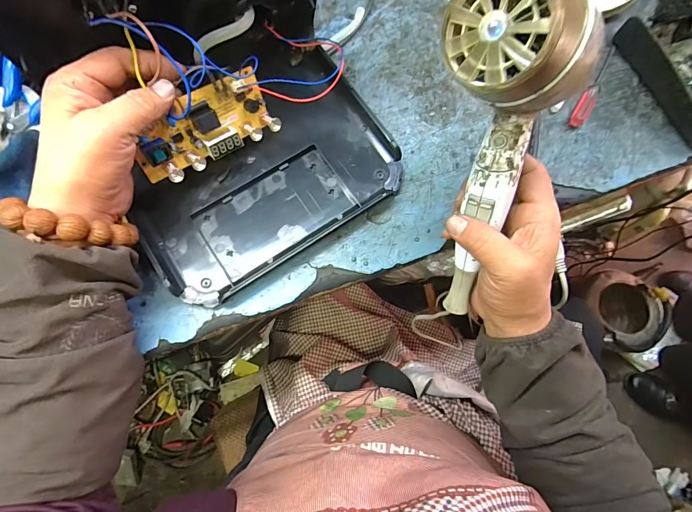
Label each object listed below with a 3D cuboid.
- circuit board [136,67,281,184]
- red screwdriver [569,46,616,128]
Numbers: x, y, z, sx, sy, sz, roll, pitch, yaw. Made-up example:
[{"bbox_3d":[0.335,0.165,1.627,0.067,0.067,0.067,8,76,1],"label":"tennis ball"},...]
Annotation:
[{"bbox_3d":[-0.125,-0.115,0.332,0.126,0.061,0.020,-32,39,-19],"label":"circuit board"},{"bbox_3d":[0.279,-0.193,0.418,0.015,0.011,0.119,30,76,6],"label":"red screwdriver"}]

